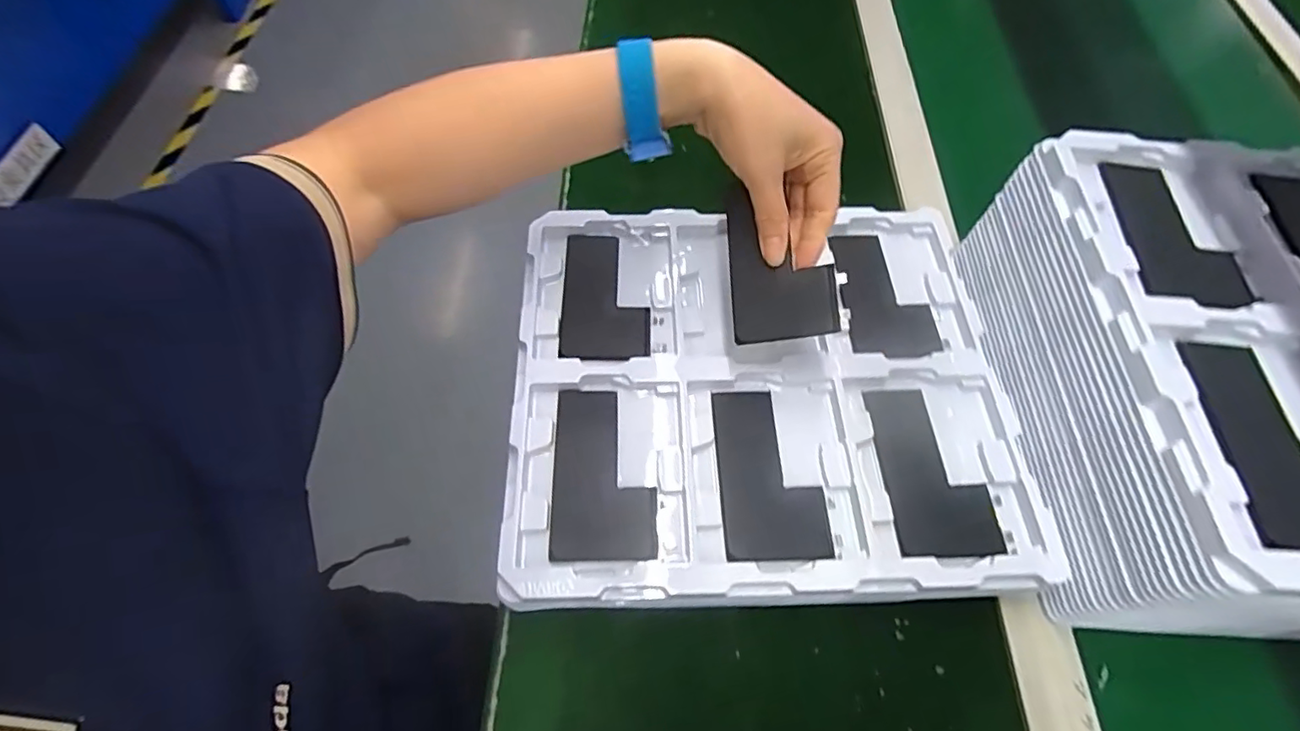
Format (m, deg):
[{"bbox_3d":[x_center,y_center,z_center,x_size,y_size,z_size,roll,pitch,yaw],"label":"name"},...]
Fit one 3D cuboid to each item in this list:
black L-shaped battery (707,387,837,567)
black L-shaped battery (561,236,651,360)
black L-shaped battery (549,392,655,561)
[{"bbox_3d":[0.073,0.066,0.367,0.061,0.006,0.107,-1,60,-2],"label":"black L-shaped battery"},{"bbox_3d":[-0.032,-0.051,0.428,0.060,0.009,0.108,0,60,-2],"label":"black L-shaped battery"},{"bbox_3d":[-0.028,0.065,0.365,0.060,0.004,0.107,-1,60,-2],"label":"black L-shaped battery"}]

